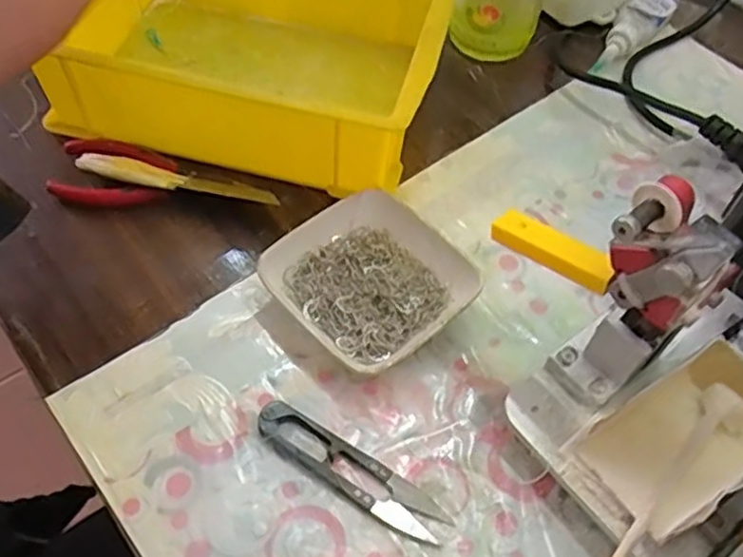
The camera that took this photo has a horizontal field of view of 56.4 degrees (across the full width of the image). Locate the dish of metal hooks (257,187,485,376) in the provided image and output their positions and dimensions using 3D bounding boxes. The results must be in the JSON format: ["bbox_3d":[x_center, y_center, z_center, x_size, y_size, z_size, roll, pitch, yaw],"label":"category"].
[{"bbox_3d":[-0.001,0.001,0.384,0.093,0.022,0.094,-38,65,-25],"label":"dish of metal hooks"}]

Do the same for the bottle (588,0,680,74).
[{"bbox_3d":[0.203,-0.192,0.534,0.032,0.019,0.120,32,60,18],"label":"bottle"}]

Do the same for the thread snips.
[{"bbox_3d":[-0.010,0.091,0.329,0.101,0.010,0.022,29,59,16],"label":"thread snips"}]

